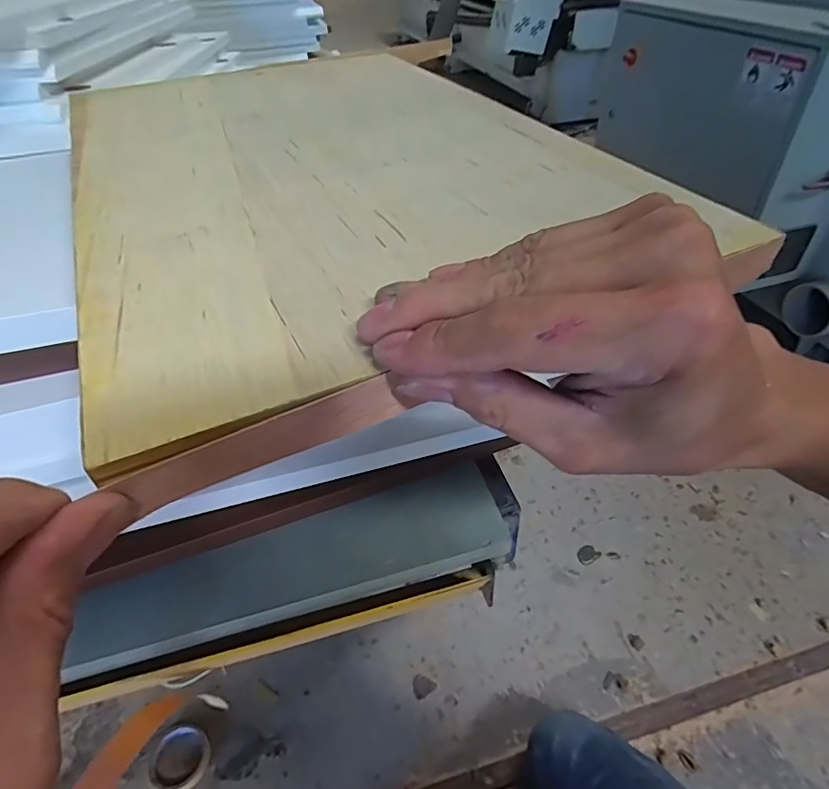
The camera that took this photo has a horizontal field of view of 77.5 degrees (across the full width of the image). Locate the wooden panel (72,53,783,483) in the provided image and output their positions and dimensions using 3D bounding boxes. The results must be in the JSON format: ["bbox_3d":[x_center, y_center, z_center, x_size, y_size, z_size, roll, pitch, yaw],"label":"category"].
[{"bbox_3d":[-0.058,-0.153,0.321,0.273,0.017,0.423,-18,45,-18],"label":"wooden panel"}]

